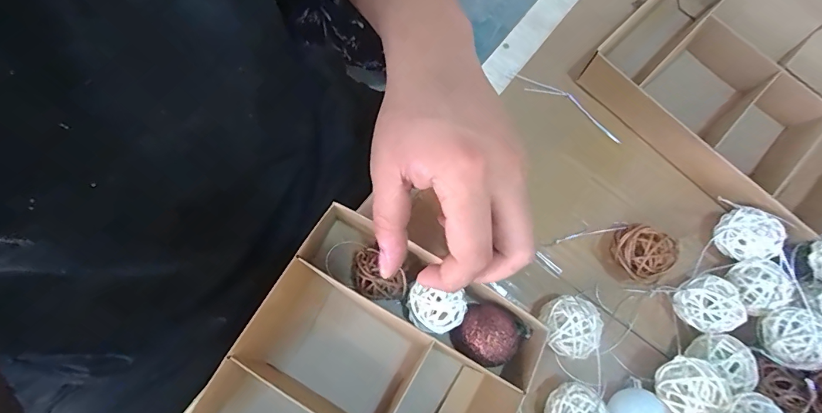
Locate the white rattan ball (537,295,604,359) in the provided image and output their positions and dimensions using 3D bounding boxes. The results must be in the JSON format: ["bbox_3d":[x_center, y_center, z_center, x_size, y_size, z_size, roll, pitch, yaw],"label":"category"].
[{"bbox_3d":[0.104,0.082,0.284,0.035,0.039,0.037,0,70,0],"label":"white rattan ball"}]

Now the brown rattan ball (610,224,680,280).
[{"bbox_3d":[0.165,0.033,0.302,0.034,0.036,0.039,-21,72,-8],"label":"brown rattan ball"}]

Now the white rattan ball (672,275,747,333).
[{"bbox_3d":[0.205,0.069,0.294,0.032,0.034,0.035,0,70,0],"label":"white rattan ball"}]

